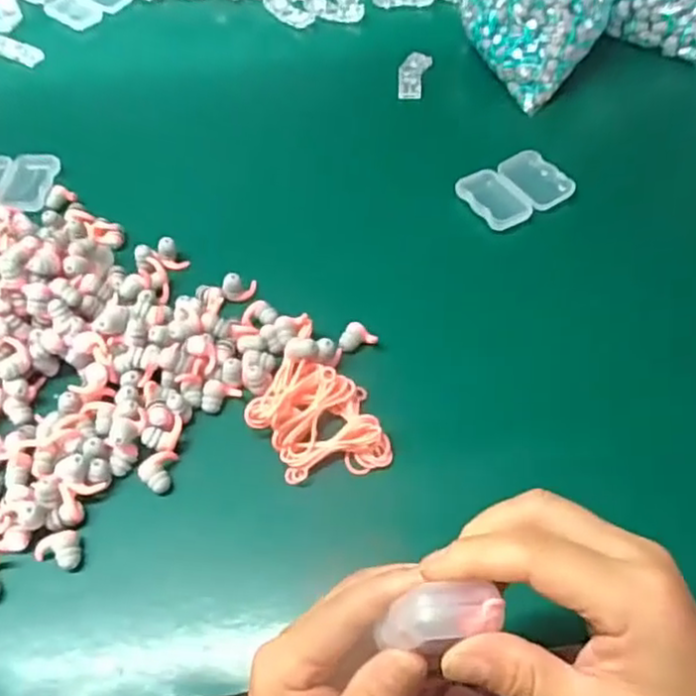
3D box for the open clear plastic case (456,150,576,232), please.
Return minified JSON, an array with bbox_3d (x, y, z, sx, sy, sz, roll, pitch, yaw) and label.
[{"bbox_3d":[0.123,-0.119,0.509,0.076,0.011,0.056,-30,59,-17],"label":"open clear plastic case"}]

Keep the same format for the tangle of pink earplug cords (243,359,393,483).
[{"bbox_3d":[-0.020,0.038,0.394,0.069,0.024,0.076,-17,56,-10],"label":"tangle of pink earplug cords"}]

